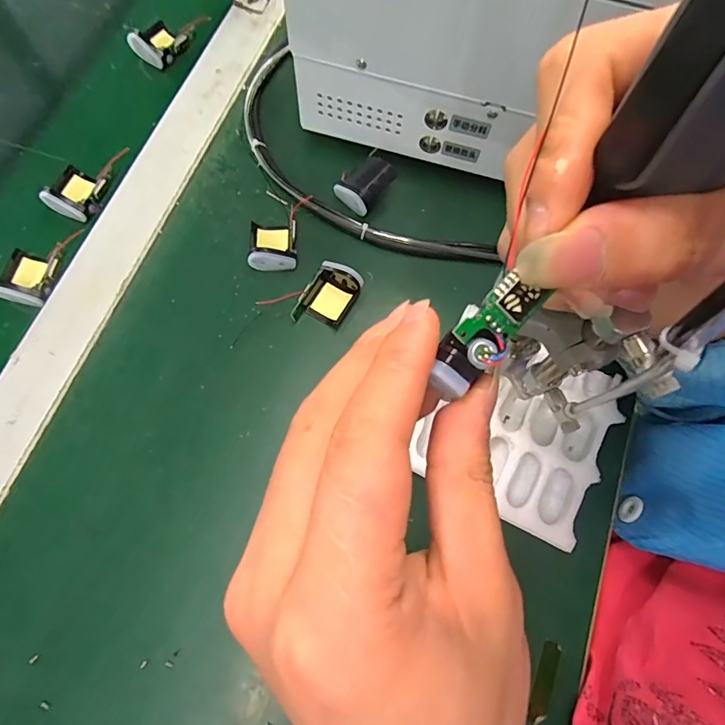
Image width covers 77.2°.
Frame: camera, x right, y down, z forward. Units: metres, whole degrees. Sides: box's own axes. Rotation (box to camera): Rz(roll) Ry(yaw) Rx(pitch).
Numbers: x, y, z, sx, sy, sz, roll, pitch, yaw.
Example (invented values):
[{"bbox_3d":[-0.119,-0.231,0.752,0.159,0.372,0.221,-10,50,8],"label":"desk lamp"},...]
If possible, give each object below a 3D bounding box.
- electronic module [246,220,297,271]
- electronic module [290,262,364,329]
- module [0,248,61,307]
[{"bbox_3d":[-0.071,-0.094,0.359,0.038,0.022,0.043,0,74,-6],"label":"electronic module"},{"bbox_3d":[-0.027,-0.050,0.348,0.034,0.021,0.050,33,73,4],"label":"electronic module"},{"bbox_3d":[-0.262,-0.068,0.351,0.036,0.021,0.043,11,73,-3],"label":"module"}]

